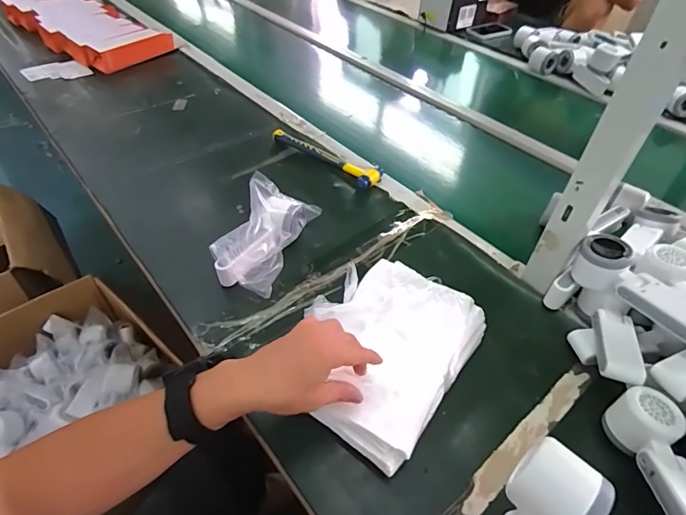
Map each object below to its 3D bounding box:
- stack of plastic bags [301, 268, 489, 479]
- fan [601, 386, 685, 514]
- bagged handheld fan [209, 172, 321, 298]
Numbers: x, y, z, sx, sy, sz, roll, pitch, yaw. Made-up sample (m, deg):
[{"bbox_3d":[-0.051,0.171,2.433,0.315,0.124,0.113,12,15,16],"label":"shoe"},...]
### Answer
[{"bbox_3d":[0.045,0.102,0.491,0.171,0.045,0.210,28,52,22],"label":"stack of plastic bags"},{"bbox_3d":[0.310,0.203,0.400,0.054,0.050,0.156,4,34,2],"label":"fan"},{"bbox_3d":[-0.115,-0.036,0.627,0.098,0.068,0.174,15,48,12],"label":"bagged handheld fan"}]

